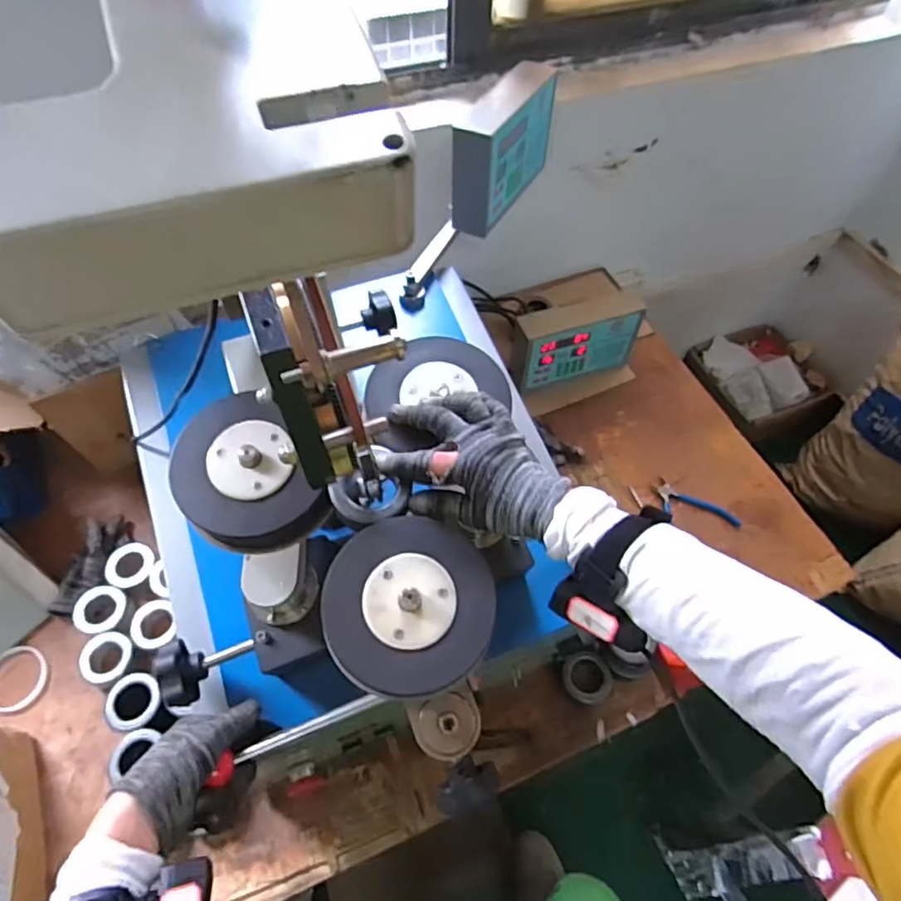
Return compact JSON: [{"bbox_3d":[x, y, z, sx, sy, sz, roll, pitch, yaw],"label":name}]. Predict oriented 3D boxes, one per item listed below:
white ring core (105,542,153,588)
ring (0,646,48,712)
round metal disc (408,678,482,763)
[{"bbox_3d":[-0.492,0.174,0.845,0.065,0.014,0.072,-27,63,-17],"label":"white ring core"},{"bbox_3d":[-0.611,0.319,0.772,0.081,0.013,0.085,5,65,-10],"label":"ring"},{"bbox_3d":[-0.002,0.241,0.488,0.060,0.021,0.056,1,59,-1],"label":"round metal disc"}]

